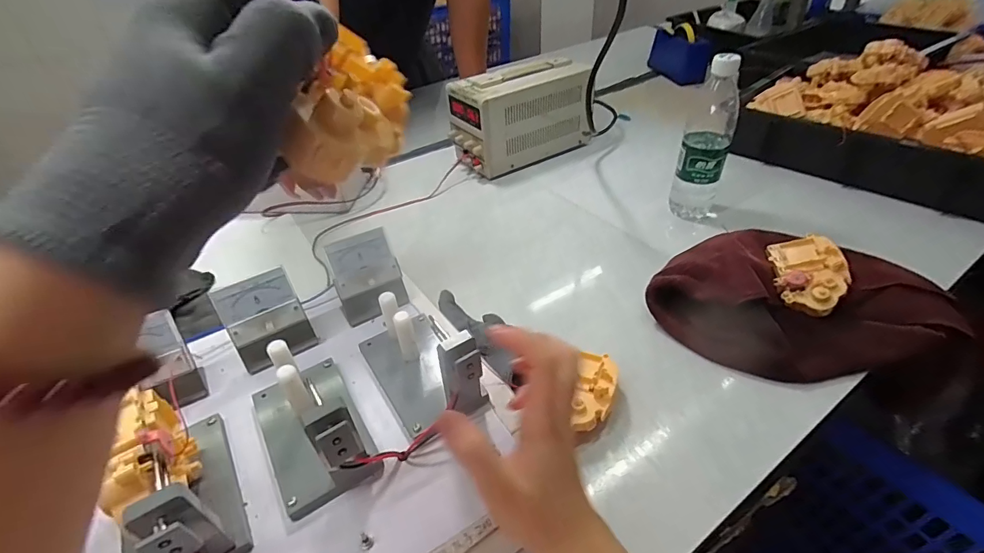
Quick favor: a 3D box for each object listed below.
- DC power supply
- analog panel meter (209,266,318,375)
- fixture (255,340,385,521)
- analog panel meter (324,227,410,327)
[{"bbox_3d":[0.058,-0.310,0.850,0.260,0.159,0.115,-23,43,-21],"label":"DC power supply"},{"bbox_3d":[-0.209,0.041,0.406,0.066,0.072,0.044,-25,44,-23],"label":"analog panel meter"},{"bbox_3d":[-0.138,0.098,0.323,0.069,0.083,0.132,-25,44,-24],"label":"fixture"},{"bbox_3d":[-0.128,0.001,0.448,0.066,0.073,0.049,-19,42,-18],"label":"analog panel meter"}]

